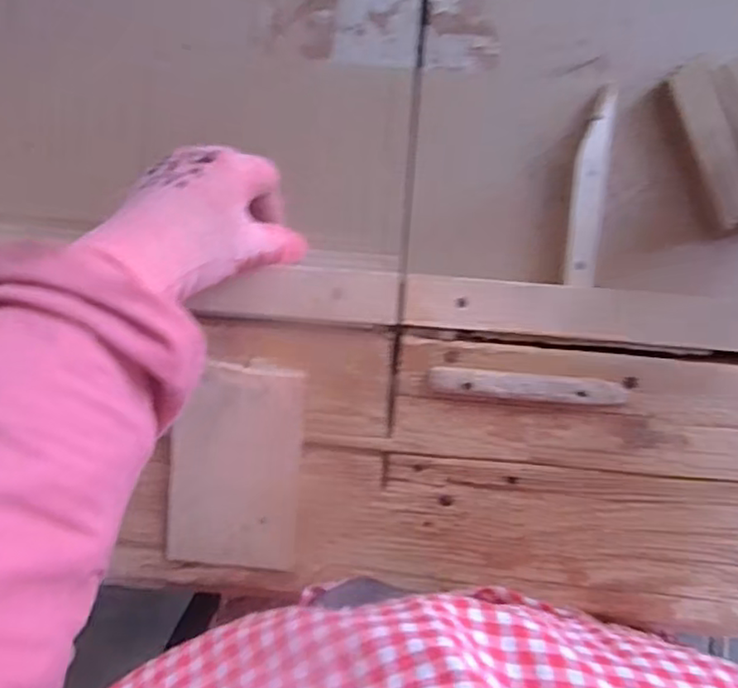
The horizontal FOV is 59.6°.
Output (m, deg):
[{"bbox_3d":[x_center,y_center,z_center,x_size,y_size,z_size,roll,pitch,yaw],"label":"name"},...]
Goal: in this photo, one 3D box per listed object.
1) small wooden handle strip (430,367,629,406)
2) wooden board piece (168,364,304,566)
[{"bbox_3d":[0.097,0.027,0.389,0.117,0.012,0.016,4,94,0],"label":"small wooden handle strip"},{"bbox_3d":[-0.084,0.078,0.407,0.081,0.008,0.130,4,98,-3],"label":"wooden board piece"}]

